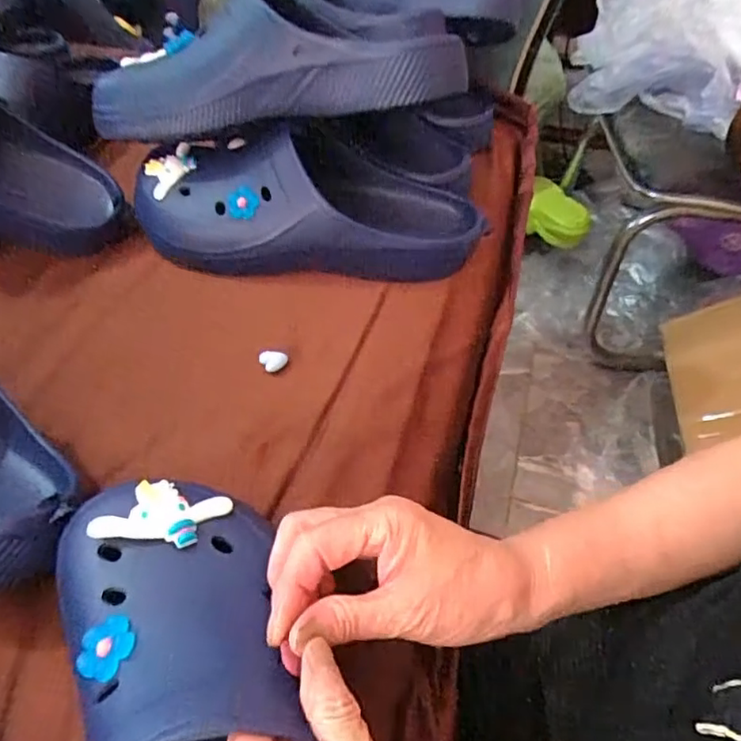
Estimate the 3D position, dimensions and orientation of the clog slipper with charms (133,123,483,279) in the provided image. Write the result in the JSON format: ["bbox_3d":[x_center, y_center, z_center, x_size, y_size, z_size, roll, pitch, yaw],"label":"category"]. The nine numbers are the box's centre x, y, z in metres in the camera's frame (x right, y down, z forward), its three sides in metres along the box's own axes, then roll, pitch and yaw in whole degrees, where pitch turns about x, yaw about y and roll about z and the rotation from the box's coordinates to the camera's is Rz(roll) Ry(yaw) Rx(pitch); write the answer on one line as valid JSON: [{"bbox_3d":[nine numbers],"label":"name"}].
[{"bbox_3d":[-0.051,-0.142,0.498,0.281,0.084,0.119,8,50,4],"label":"clog slipper with charms"}]

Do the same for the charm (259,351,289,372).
[{"bbox_3d":[-0.069,-0.008,0.435,0.019,0.008,0.015,-13,52,-13],"label":"charm"}]

